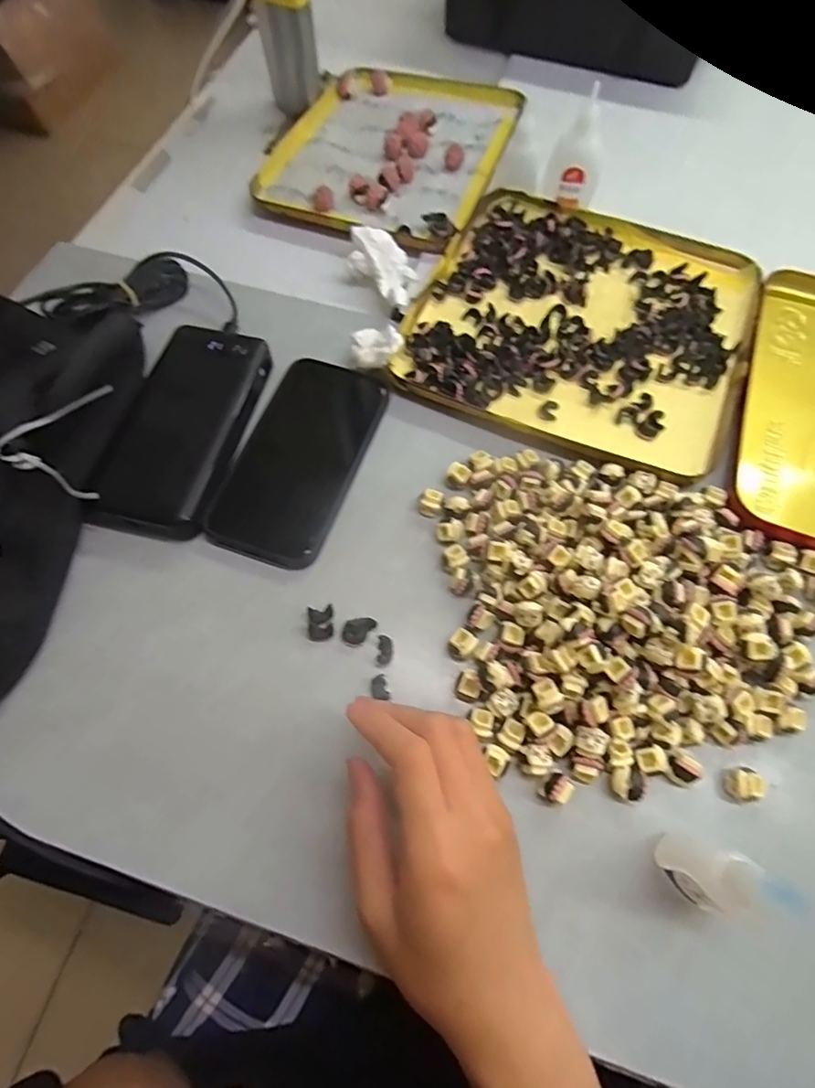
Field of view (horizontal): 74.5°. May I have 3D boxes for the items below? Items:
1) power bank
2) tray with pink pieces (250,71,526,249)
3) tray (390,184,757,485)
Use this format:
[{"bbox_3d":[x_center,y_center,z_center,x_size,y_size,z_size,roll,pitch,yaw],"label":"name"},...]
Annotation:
[{"bbox_3d":[-0.146,-0.081,0.364,0.069,0.026,0.160,12,65,5],"label":"power bank"},{"bbox_3d":[-0.012,-0.385,0.512,0.203,0.016,0.266,16,65,7],"label":"tray with pink pieces"},{"bbox_3d":[0.136,-0.176,0.419,0.240,0.013,0.242,22,66,10],"label":"tray"}]

